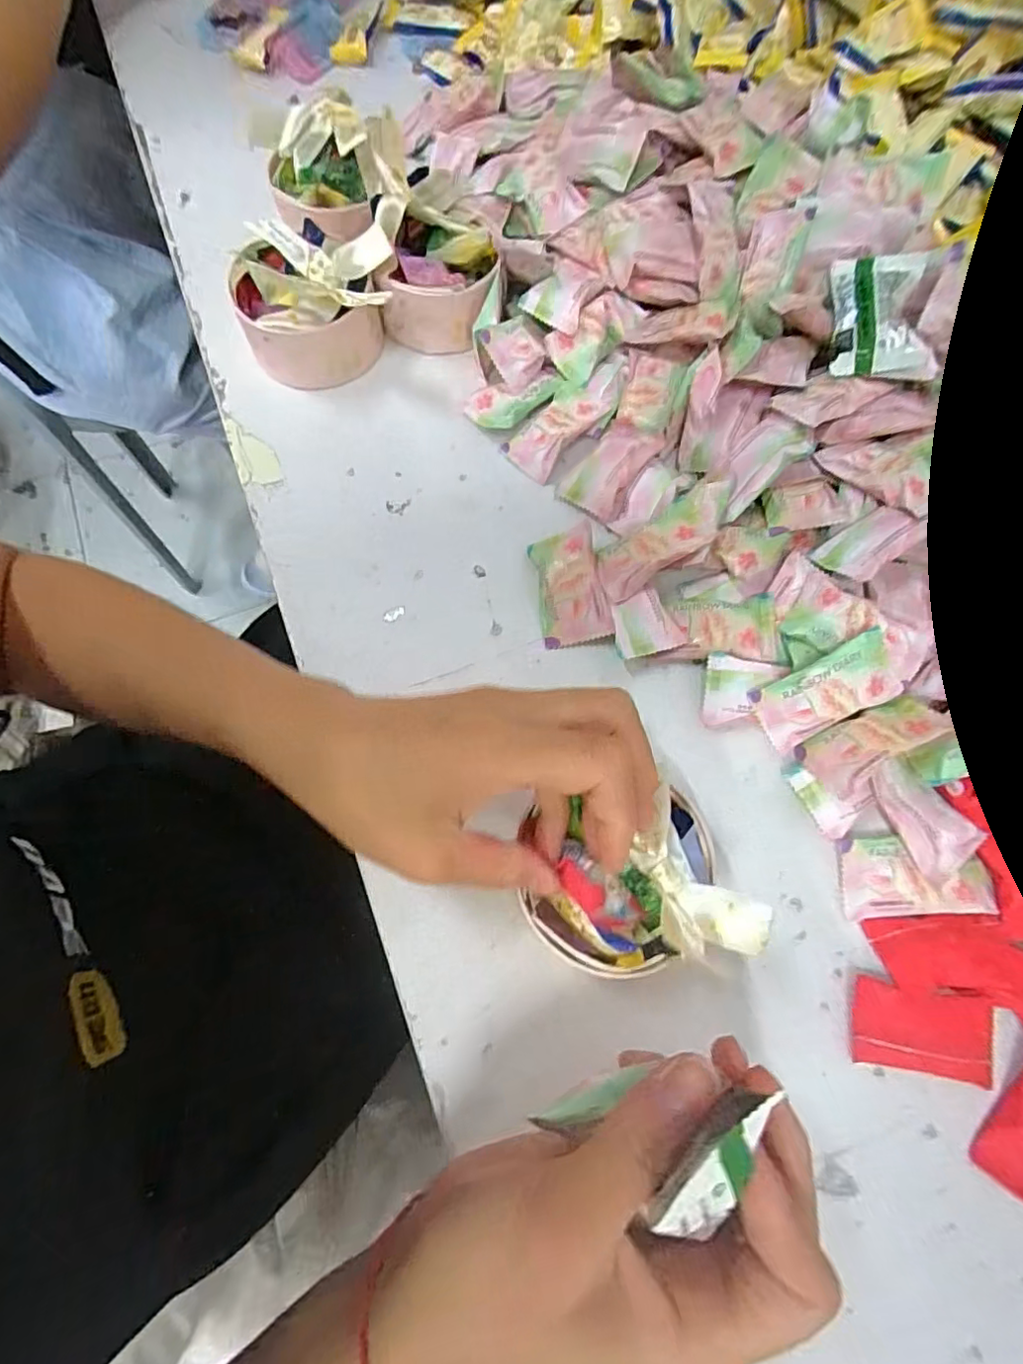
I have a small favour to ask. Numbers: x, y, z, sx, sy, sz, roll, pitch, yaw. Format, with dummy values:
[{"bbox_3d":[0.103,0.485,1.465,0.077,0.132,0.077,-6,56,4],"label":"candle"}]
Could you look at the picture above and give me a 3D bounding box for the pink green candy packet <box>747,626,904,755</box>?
[{"bbox_3d":[0.152,0.006,0.278,0.063,0.011,0.036,-30,101,17],"label":"pink green candy packet"}]

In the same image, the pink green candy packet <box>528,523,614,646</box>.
[{"bbox_3d":[0.031,-0.052,0.312,0.035,0.018,0.063,-8,71,-4],"label":"pink green candy packet"}]

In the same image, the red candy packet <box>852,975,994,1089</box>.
[{"bbox_3d":[0.178,0.151,0.249,0.055,0.007,0.034,10,71,2],"label":"red candy packet"}]

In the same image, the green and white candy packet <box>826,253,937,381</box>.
[{"bbox_3d":[0.198,-0.194,0.305,0.050,0.018,0.069,10,71,2],"label":"green and white candy packet"}]

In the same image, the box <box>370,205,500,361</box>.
[{"bbox_3d":[-0.043,-0.243,0.355,0.064,0.052,0.050,17,71,4],"label":"box"}]

